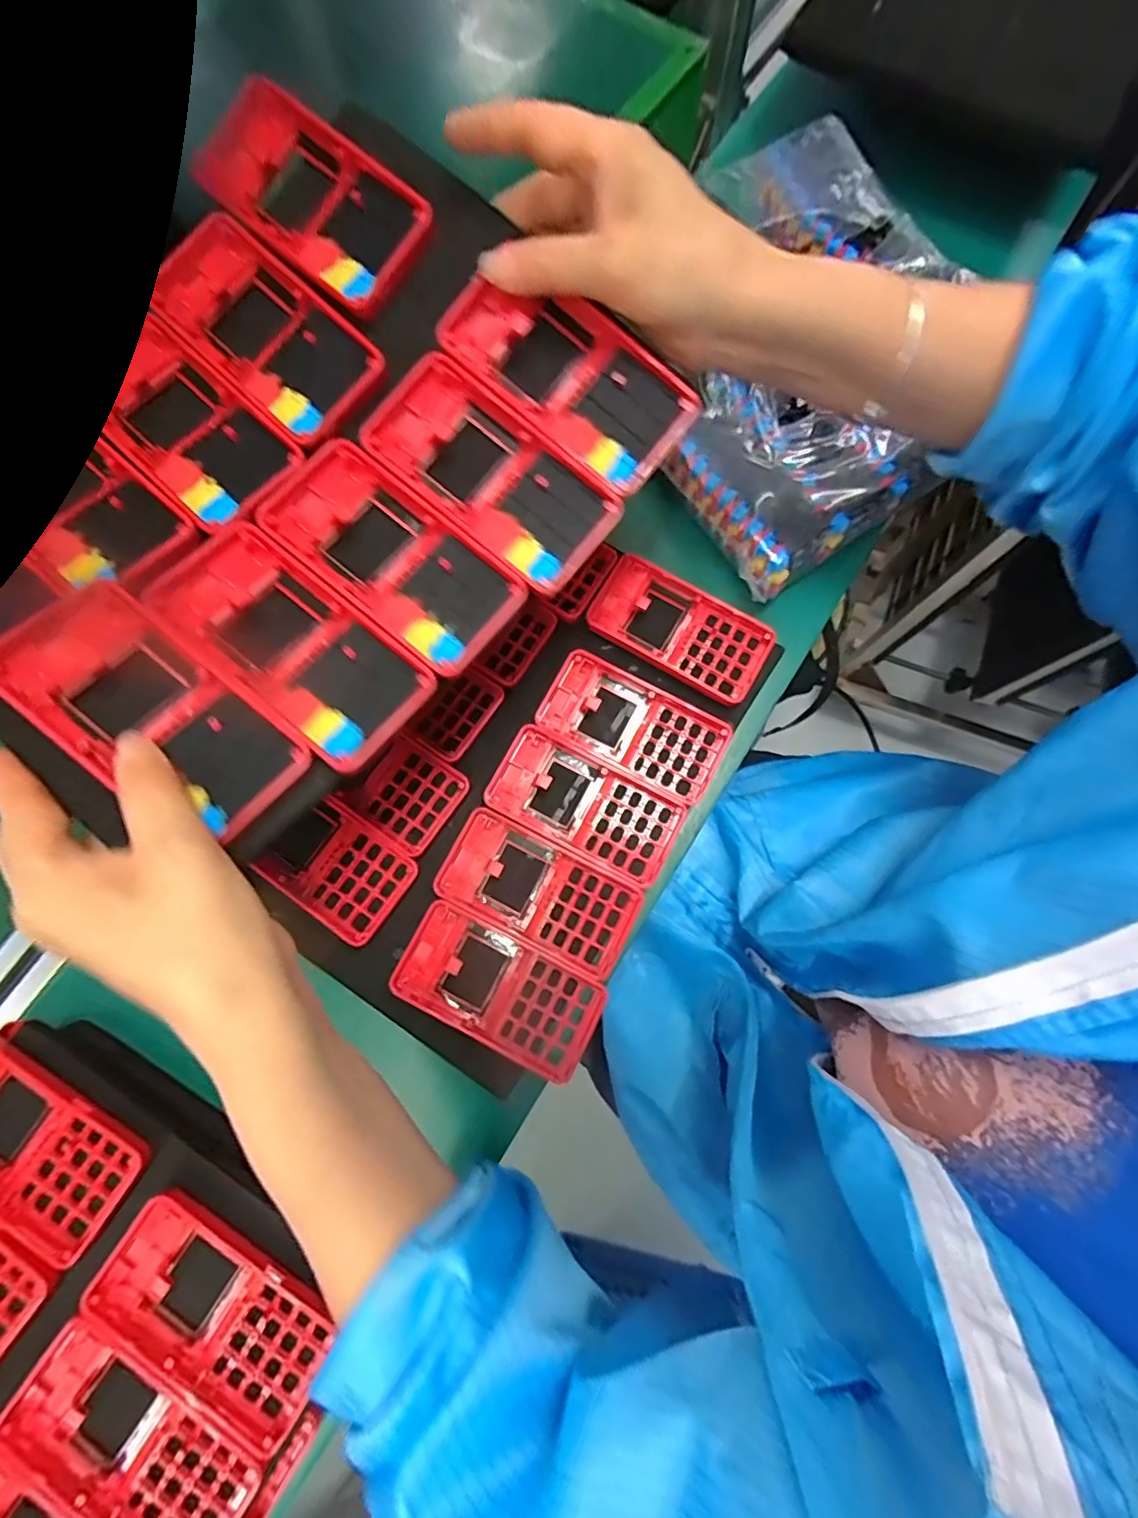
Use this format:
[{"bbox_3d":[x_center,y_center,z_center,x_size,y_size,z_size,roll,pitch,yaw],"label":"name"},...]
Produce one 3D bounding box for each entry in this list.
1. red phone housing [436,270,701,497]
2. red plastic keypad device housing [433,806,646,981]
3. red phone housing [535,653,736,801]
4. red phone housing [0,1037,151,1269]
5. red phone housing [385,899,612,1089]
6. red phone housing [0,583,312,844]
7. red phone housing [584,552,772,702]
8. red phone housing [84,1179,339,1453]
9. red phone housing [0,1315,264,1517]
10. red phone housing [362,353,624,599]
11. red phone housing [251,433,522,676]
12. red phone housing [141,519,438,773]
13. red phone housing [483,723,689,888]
[{"bbox_3d":[-0.003,-0.191,0.292,0.129,0.017,0.063,37,95,1],"label":"red phone housing"},{"bbox_3d":[-0.019,0.083,0.371,0.123,0.012,0.061,26,79,6],"label":"red plastic keypad device housing"},{"bbox_3d":[0.043,-0.022,0.394,0.122,0.014,0.060,27,79,7],"label":"red phone housing"},{"bbox_3d":[-0.289,0.205,0.315,0.124,0.019,0.064,33,79,8],"label":"red phone housing"},{"bbox_3d":[-0.042,0.140,0.359,0.124,0.015,0.061,26,79,7],"label":"red phone housing"},{"bbox_3d":[-0.176,-0.019,0.249,0.124,0.014,0.061,40,69,3],"label":"red phone housing"},{"bbox_3d":[0.077,-0.090,0.409,0.122,0.015,0.062,29,79,7],"label":"red phone housing"},{"bbox_3d":[-0.179,0.279,0.297,0.122,0.013,0.064,32,79,8],"label":"red phone housing"},{"bbox_3d":[-0.212,0.333,0.284,0.124,0.012,0.063,32,79,8],"label":"red phone housing"},{"bbox_3d":[-0.041,-0.142,0.290,0.129,0.024,0.062,37,80,9],"label":"red phone housing"},{"bbox_3d":[-0.087,-0.100,0.285,0.127,0.017,0.062,37,80,9],"label":"red phone housing"},{"bbox_3d":[-0.125,-0.053,0.269,0.123,0.020,0.060,38,80,9],"label":"red phone housing"},{"bbox_3d":[0.011,0.029,0.382,0.122,0.012,0.061,27,79,7],"label":"red phone housing"}]

